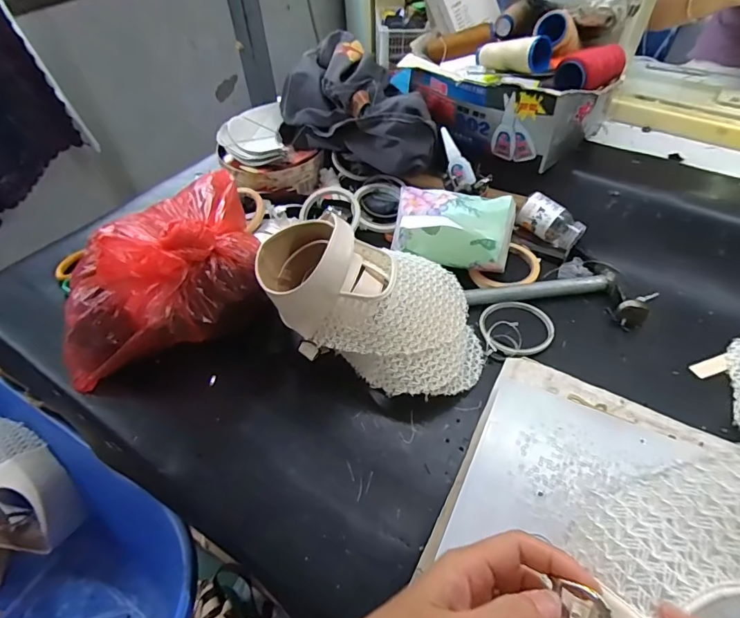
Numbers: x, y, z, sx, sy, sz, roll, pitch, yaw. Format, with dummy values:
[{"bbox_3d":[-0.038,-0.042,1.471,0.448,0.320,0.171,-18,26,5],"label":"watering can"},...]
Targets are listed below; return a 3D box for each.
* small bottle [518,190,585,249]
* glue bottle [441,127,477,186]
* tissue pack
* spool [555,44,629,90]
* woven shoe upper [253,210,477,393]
[{"bbox_3d":[0.254,-0.122,0.627,0.089,0.050,0.046,37,23,8],"label":"small bottle"},{"bbox_3d":[0.119,-0.210,0.622,0.030,0.012,0.087,-24,88,-17],"label":"glue bottle"},{"bbox_3d":[0.109,-0.104,0.578,0.150,0.074,0.078,10,50,12],"label":"tissue pack"},{"bbox_3d":[0.289,-0.315,0.589,0.099,0.047,0.049,-29,53,-21],"label":"spool"},{"bbox_3d":[0.002,-0.013,0.479,0.247,0.122,0.149,13,50,14],"label":"woven shoe upper"}]

